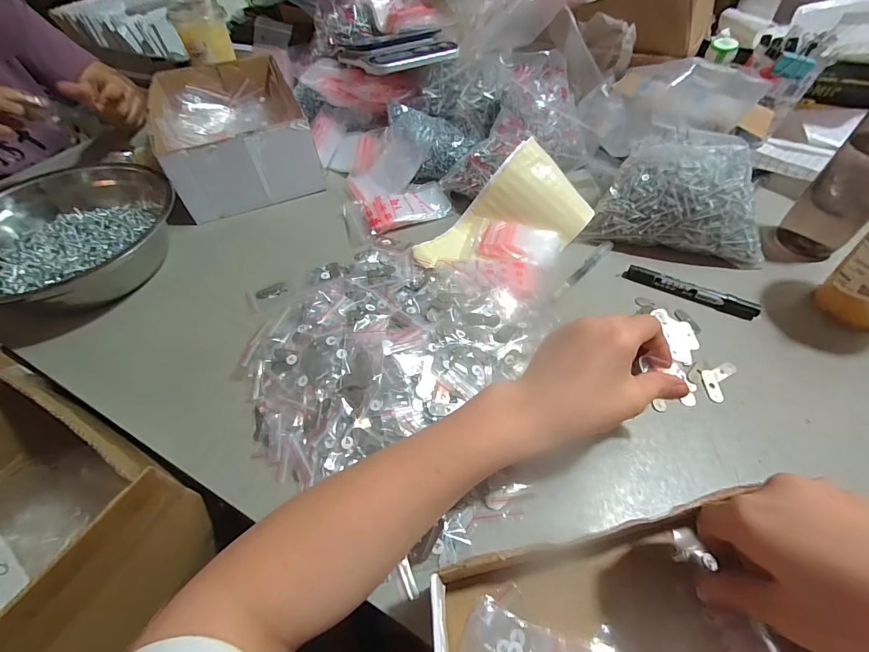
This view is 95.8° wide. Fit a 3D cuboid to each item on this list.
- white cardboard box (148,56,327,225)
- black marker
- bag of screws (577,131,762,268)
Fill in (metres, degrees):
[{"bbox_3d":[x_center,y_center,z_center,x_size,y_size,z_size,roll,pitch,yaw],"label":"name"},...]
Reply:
[{"bbox_3d":[-0.310,-0.305,0.608,0.187,0.097,0.301,-21,54,-13],"label":"white cardboard box"},{"bbox_3d":[0.282,-0.039,0.435,0.133,0.016,0.015,25,57,20],"label":"black marker"},{"bbox_3d":[0.298,-0.159,0.471,0.192,0.096,0.122,14,54,13],"label":"bag of screws"}]

